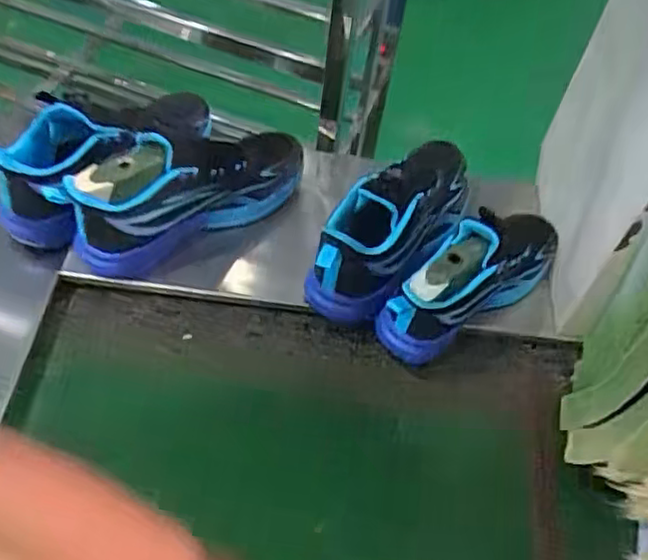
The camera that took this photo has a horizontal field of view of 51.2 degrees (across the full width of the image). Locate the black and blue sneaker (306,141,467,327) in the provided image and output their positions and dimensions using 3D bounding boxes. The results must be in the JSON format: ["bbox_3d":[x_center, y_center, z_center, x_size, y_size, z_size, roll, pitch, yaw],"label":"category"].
[{"bbox_3d":[0.082,-0.063,0.740,0.091,0.138,0.254,30,56,16],"label":"black and blue sneaker"}]

